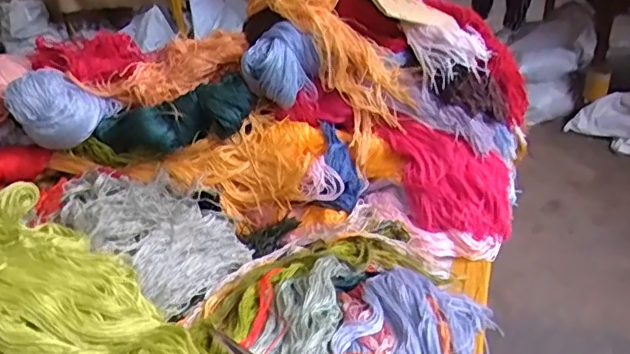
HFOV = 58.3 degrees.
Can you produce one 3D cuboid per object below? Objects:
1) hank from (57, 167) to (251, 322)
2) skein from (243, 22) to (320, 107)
[{"bbox_3d":[-0.188,0.055,0.636,0.190,0.079,0.141,17,35,33],"label":"hank"},{"bbox_3d":[-0.045,-0.145,0.727,0.079,0.086,0.060,14,33,28],"label":"skein"}]

